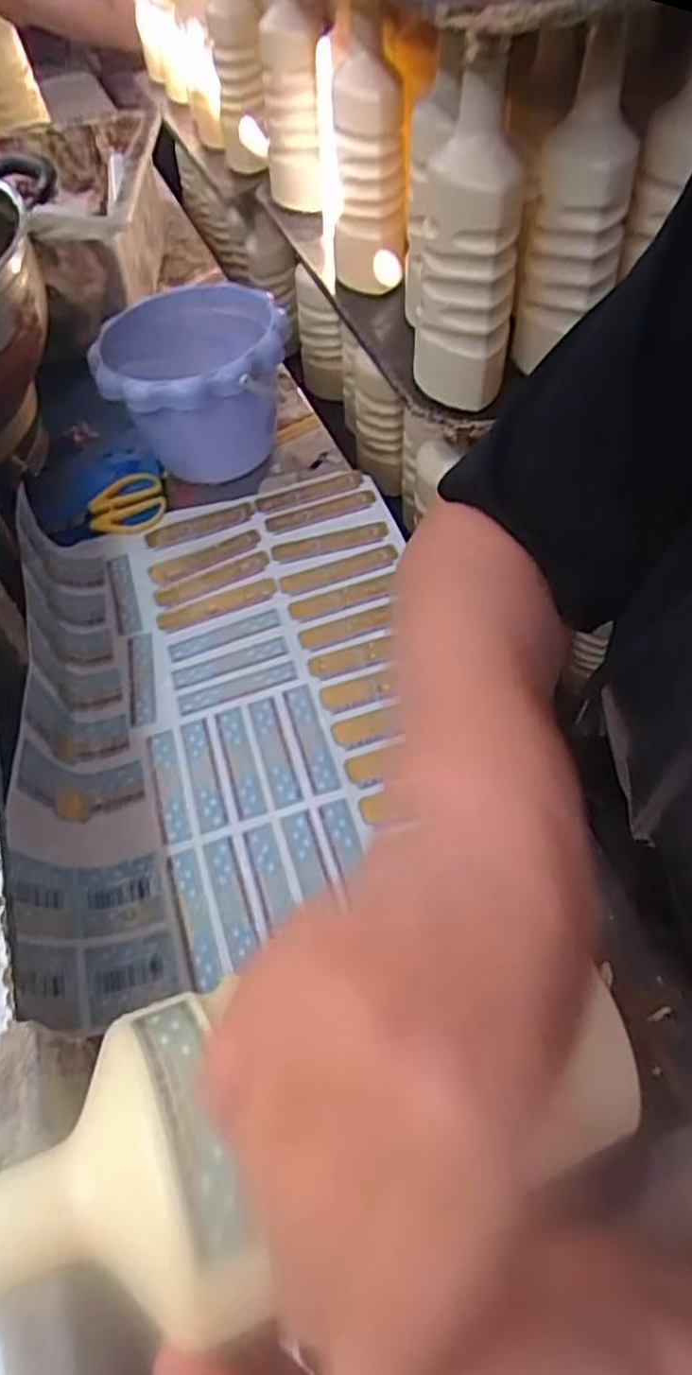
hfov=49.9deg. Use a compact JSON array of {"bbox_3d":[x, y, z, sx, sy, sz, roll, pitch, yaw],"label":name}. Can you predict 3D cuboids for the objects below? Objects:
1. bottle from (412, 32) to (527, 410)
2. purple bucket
[{"bbox_3d":[0.095,-0.333,0.577,0.072,0.242,0.071,-5,52,1],"label":"bottle"},{"bbox_3d":[-0.125,-0.254,0.645,0.149,0.118,0.155,-2,52,3],"label":"purple bucket"}]

